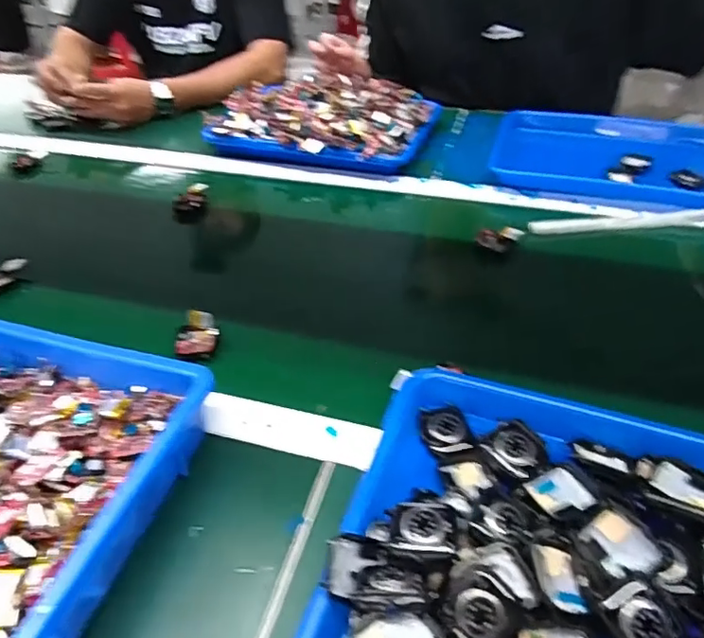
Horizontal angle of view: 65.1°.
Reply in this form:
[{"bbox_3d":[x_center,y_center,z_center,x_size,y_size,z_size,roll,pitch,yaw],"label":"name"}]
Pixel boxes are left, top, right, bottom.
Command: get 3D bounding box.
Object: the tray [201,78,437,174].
[{"bbox_3d":[-0.044,-0.321,0.850,0.330,0.072,0.235,15,43,18],"label":"tray"}]

